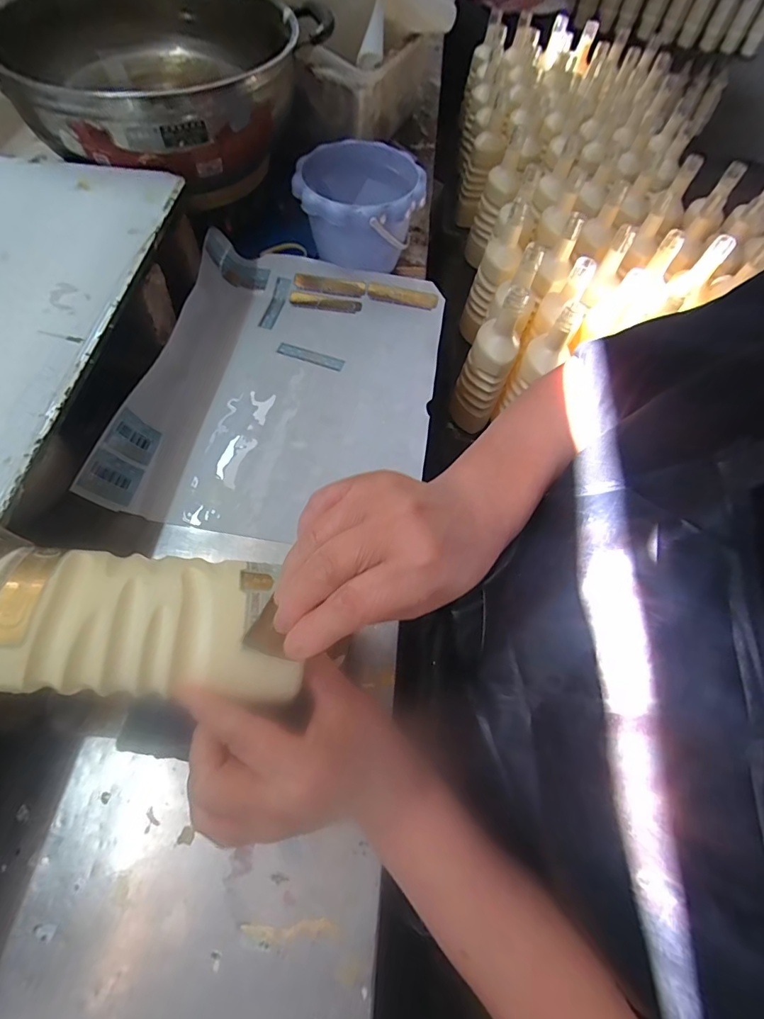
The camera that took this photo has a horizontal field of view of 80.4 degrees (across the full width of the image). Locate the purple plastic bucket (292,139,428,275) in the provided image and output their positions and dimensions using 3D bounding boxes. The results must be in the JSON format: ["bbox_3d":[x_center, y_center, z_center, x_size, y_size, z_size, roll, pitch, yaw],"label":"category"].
[{"bbox_3d":[-0.028,-0.371,0.584,0.148,0.118,0.138,3,62,-6],"label":"purple plastic bucket"}]

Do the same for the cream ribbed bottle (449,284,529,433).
[{"bbox_3d":[0.169,-0.232,0.726,0.072,0.250,0.068,18,62,2],"label":"cream ribbed bottle"}]

